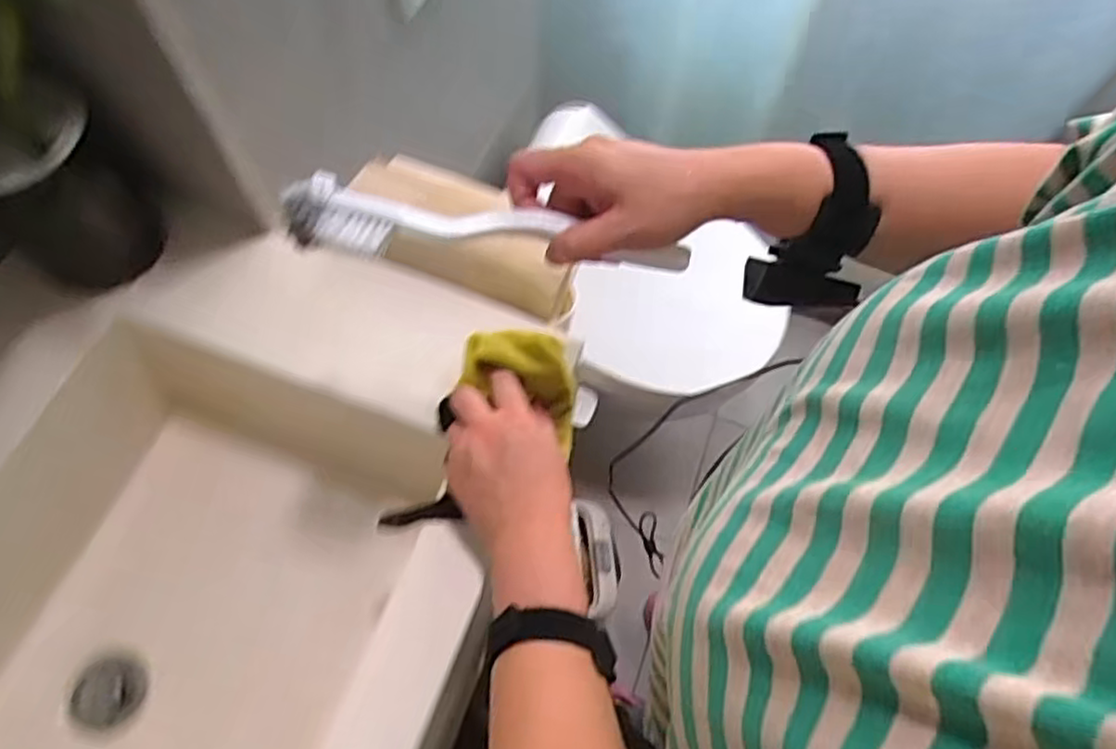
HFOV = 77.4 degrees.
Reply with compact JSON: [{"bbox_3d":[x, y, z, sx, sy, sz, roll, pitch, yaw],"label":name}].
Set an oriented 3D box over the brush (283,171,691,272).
[{"bbox_3d":[-0.043,-0.085,0.426,0.245,0.022,0.039,6,63,-7],"label":"brush"}]

